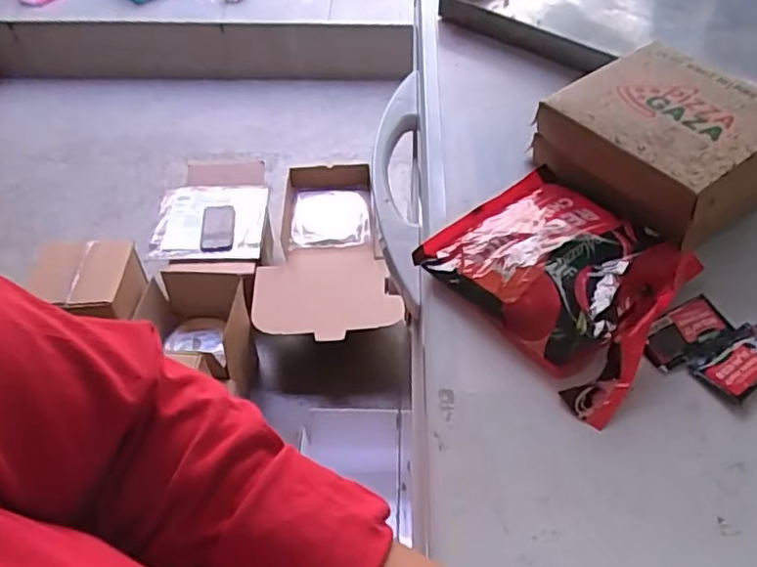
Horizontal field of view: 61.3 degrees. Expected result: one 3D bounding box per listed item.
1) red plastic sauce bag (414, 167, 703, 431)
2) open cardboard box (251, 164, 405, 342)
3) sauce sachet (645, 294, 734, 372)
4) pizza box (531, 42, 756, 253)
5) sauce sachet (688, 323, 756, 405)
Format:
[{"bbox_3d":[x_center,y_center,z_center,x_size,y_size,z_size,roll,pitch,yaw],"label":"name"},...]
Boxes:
[{"bbox_3d":[0.129,-0.009,0.474,0.174,0.033,0.160,34,56,27],"label":"red plastic sauce bag"},{"bbox_3d":[-0.152,-0.080,1.645,0.333,0.138,0.581,-8,49,-6],"label":"open cardboard box"},{"bbox_3d":[0.213,0.033,0.445,0.075,0.009,0.030,-27,53,-22],"label":"sauce sachet"},{"bbox_3d":[0.238,-0.116,0.537,0.177,0.075,0.159,-26,53,-21],"label":"pizza box"},{"bbox_3d":[0.248,0.052,0.431,0.070,0.006,0.037,-27,53,-22],"label":"sauce sachet"}]

